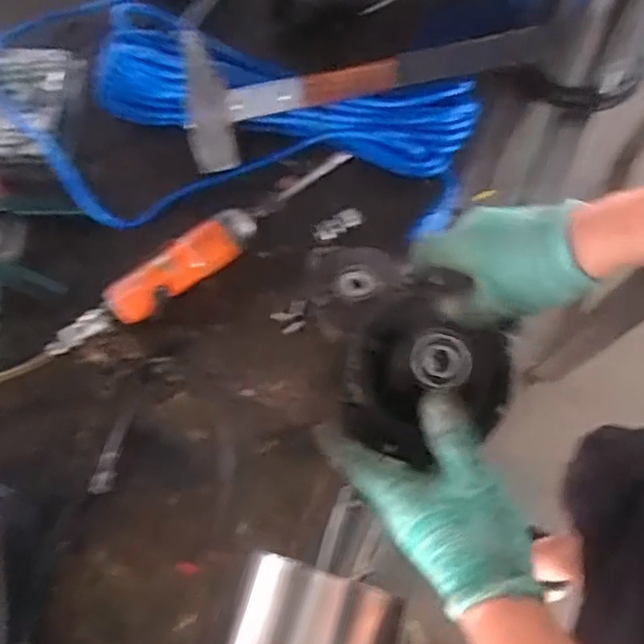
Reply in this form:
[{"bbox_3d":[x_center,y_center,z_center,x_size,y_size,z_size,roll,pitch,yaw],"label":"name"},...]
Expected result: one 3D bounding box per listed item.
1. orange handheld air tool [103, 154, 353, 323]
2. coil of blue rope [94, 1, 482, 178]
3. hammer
[{"bbox_3d":[-0.083,-0.083,0.617,0.256,0.034,0.044,-37,74,-11],"label":"orange handheld air tool"},{"bbox_3d":[-0.039,-0.223,0.652,0.374,0.050,0.106,15,71,7],"label":"coil of blue rope"},{"bbox_3d":[0.033,-0.240,0.620,0.336,0.048,0.098,-14,70,-3],"label":"hammer"}]

